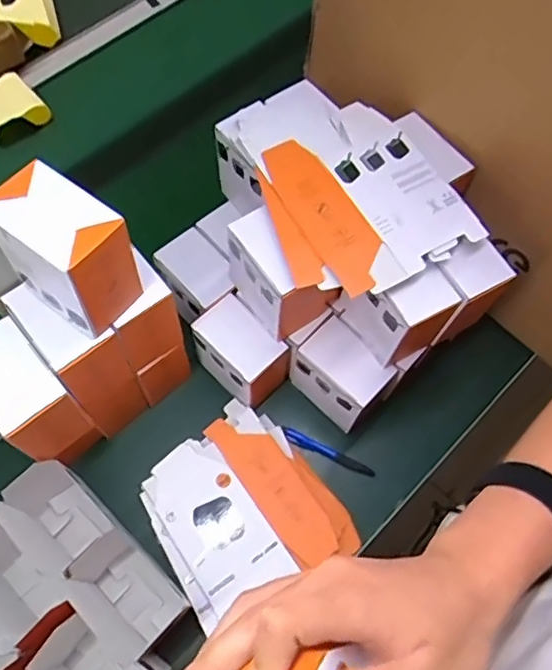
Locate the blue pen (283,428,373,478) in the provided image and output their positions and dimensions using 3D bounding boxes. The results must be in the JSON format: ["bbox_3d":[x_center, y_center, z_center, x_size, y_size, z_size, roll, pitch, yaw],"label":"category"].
[{"bbox_3d":[0.063,0.141,0.713,0.119,0.010,0.015,23,68,8],"label":"blue pen"}]

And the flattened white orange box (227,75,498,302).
[{"bbox_3d":[0.062,-0.162,0.605,0.175,0.028,0.261,-28,70,-13],"label":"flattened white orange box"}]

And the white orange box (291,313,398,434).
[{"bbox_3d":[0.077,0.049,0.704,0.100,0.104,0.071,39,71,14],"label":"white orange box"}]

